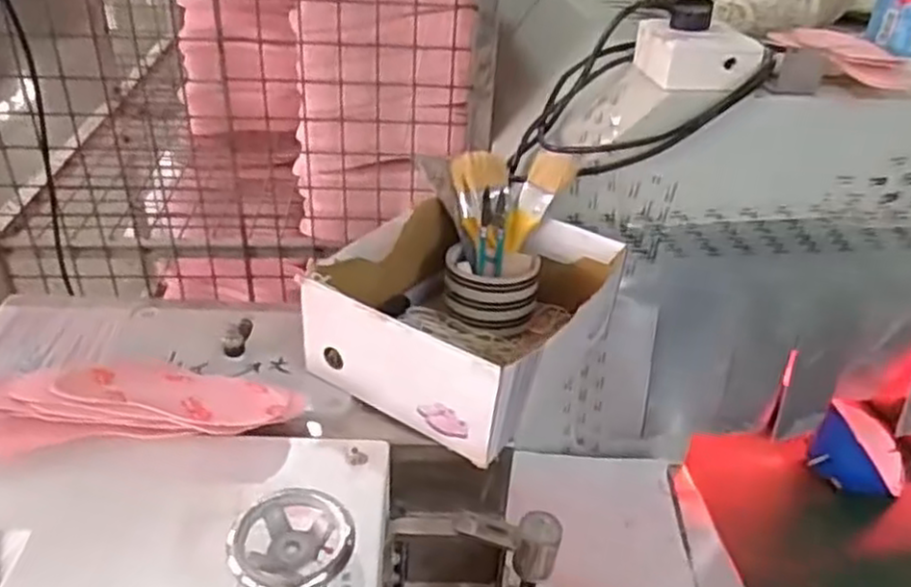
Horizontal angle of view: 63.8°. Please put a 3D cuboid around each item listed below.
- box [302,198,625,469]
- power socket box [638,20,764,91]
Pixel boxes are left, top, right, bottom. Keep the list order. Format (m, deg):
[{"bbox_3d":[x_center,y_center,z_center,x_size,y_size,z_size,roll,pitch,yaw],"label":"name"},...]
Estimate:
[{"bbox_3d":[0.012,0.007,0.609,0.182,0.090,0.232,21,39,23],"label":"box"},{"bbox_3d":[0.220,-0.219,0.662,0.085,0.042,0.084,-2,36,-8],"label":"power socket box"}]

